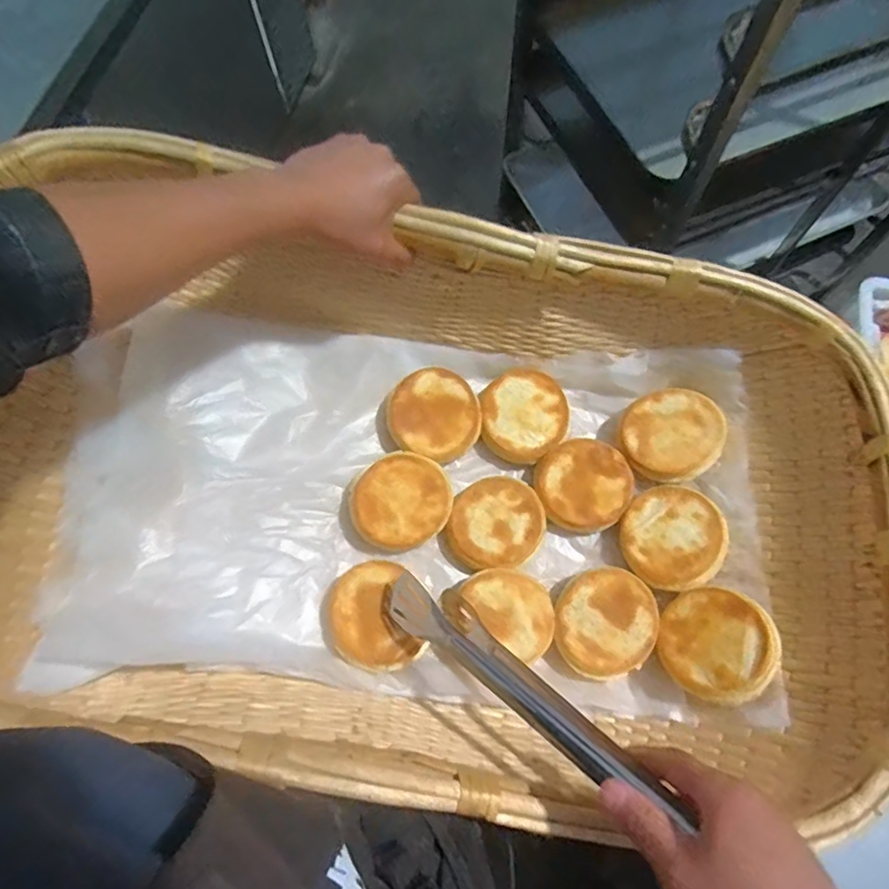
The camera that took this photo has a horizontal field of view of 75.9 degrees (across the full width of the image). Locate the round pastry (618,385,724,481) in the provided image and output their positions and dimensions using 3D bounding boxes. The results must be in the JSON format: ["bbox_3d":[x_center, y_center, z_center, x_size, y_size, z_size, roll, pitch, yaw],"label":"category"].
[{"bbox_3d":[0.237,-0.010,0.597,0.097,0.025,0.097,-3,76,13],"label":"round pastry"}]

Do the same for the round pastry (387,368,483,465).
[{"bbox_3d":[-0.012,-0.032,0.622,0.091,0.033,0.095,-1,69,2],"label":"round pastry"}]

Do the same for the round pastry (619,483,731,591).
[{"bbox_3d":[0.232,0.094,0.577,0.101,0.022,0.101,-6,72,21],"label":"round pastry"}]

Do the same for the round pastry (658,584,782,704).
[{"bbox_3d":[0.247,0.180,0.519,0.097,0.018,0.097,-30,38,27],"label":"round pastry"}]

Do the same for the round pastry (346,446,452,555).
[{"bbox_3d":[-0.046,0.059,0.597,0.102,0.025,0.096,-39,88,-7],"label":"round pastry"}]

